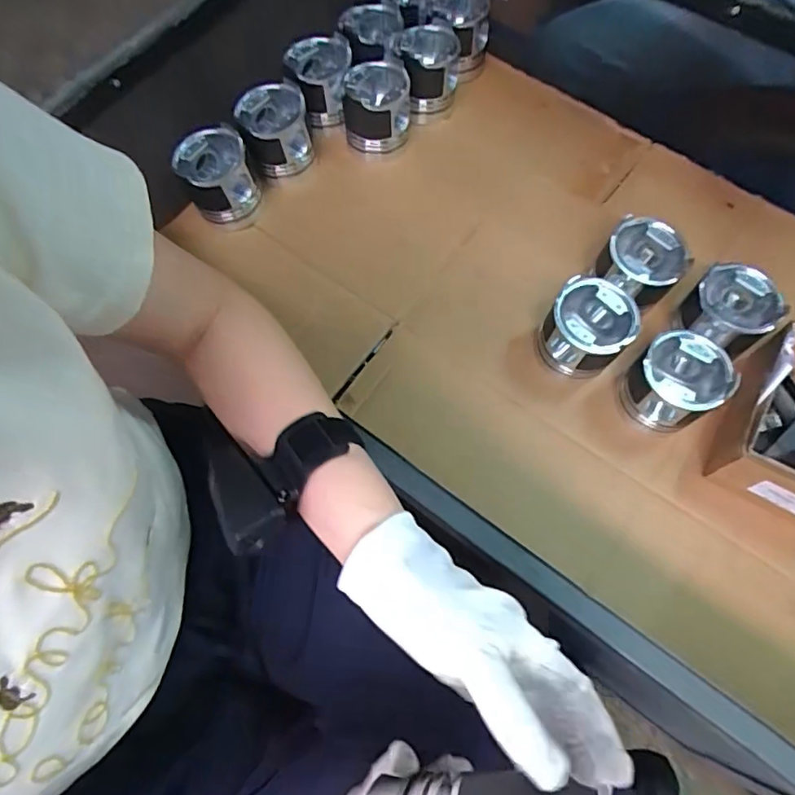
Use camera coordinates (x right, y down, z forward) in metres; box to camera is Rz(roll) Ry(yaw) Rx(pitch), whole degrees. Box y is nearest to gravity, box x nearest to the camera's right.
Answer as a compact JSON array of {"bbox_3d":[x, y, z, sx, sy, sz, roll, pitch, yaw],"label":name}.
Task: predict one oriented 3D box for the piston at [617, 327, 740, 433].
[{"bbox_3d":[0.331,-0.014,0.666,0.100,0.111,0.093,0,68,1],"label":"piston"}]

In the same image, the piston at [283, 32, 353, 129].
[{"bbox_3d":[-0.115,-0.468,0.827,0.094,0.079,0.105,-2,68,0],"label":"piston"}]

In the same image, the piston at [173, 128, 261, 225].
[{"bbox_3d":[-0.250,-0.306,0.776,0.097,0.100,0.085,-21,69,-8],"label":"piston"}]

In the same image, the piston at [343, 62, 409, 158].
[{"bbox_3d":[-0.029,-0.422,0.812,0.092,0.093,0.082,1,68,1],"label":"piston"}]

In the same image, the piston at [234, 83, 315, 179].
[{"bbox_3d":[-0.175,-0.379,0.803,0.095,0.100,0.087,-9,68,-3],"label":"piston"}]

